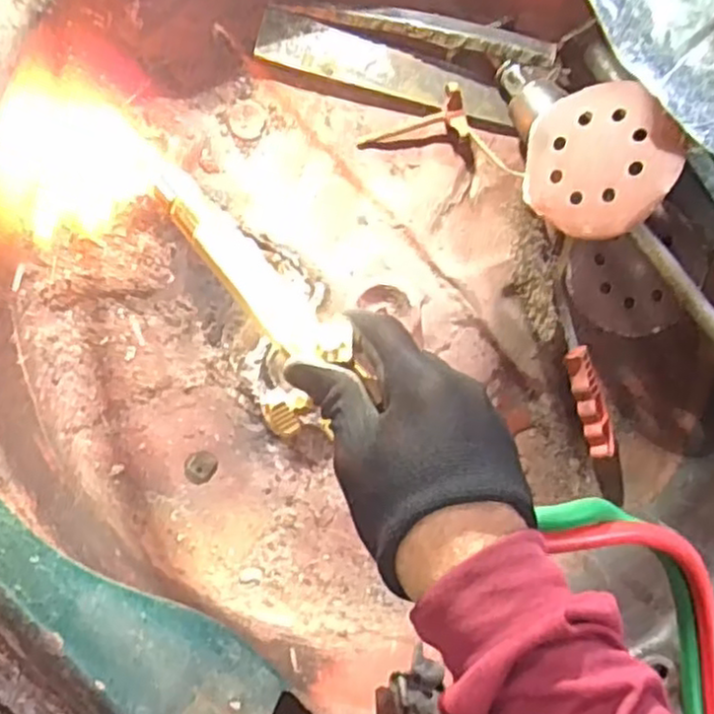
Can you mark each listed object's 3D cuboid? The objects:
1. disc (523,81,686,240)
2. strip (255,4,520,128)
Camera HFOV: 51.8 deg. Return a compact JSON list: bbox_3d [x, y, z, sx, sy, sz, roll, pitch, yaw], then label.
[{"bbox_3d":[0.178,-0.146,0.544,0.108,0.010,0.121,-45,57,25],"label":"disc"},{"bbox_3d":[0.026,-0.234,0.596,0.211,0.009,0.038,15,96,-4],"label":"strip"}]

